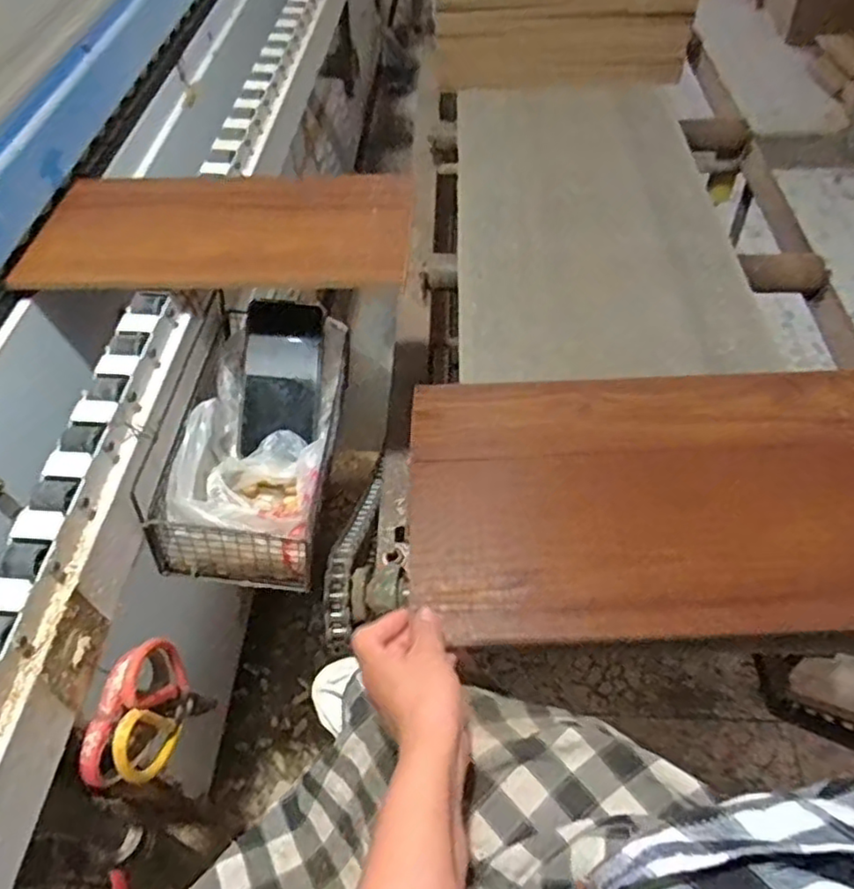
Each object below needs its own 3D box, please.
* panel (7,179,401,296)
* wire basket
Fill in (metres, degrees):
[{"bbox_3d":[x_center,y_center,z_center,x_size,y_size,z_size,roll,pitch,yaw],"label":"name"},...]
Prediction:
[{"bbox_3d":[-0.191,-0.206,0.633,0.347,0.014,0.179,0,52,4],"label":"panel"},{"bbox_3d":[-0.158,-0.013,0.631,0.133,0.116,0.256,5,52,3],"label":"wire basket"}]

